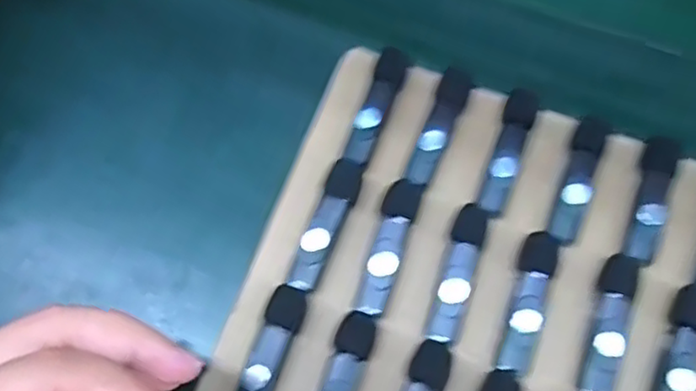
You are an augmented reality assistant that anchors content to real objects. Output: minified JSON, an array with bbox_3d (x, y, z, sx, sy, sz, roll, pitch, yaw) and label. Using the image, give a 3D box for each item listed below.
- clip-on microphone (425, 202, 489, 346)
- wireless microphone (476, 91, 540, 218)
[{"bbox_3d":[0.051,0.035,0.303,0.016,0.010,0.066,17,71,5],"label":"clip-on microphone"},{"bbox_3d":[0.078,-0.022,0.321,0.015,0.009,0.063,20,71,6],"label":"wireless microphone"}]

